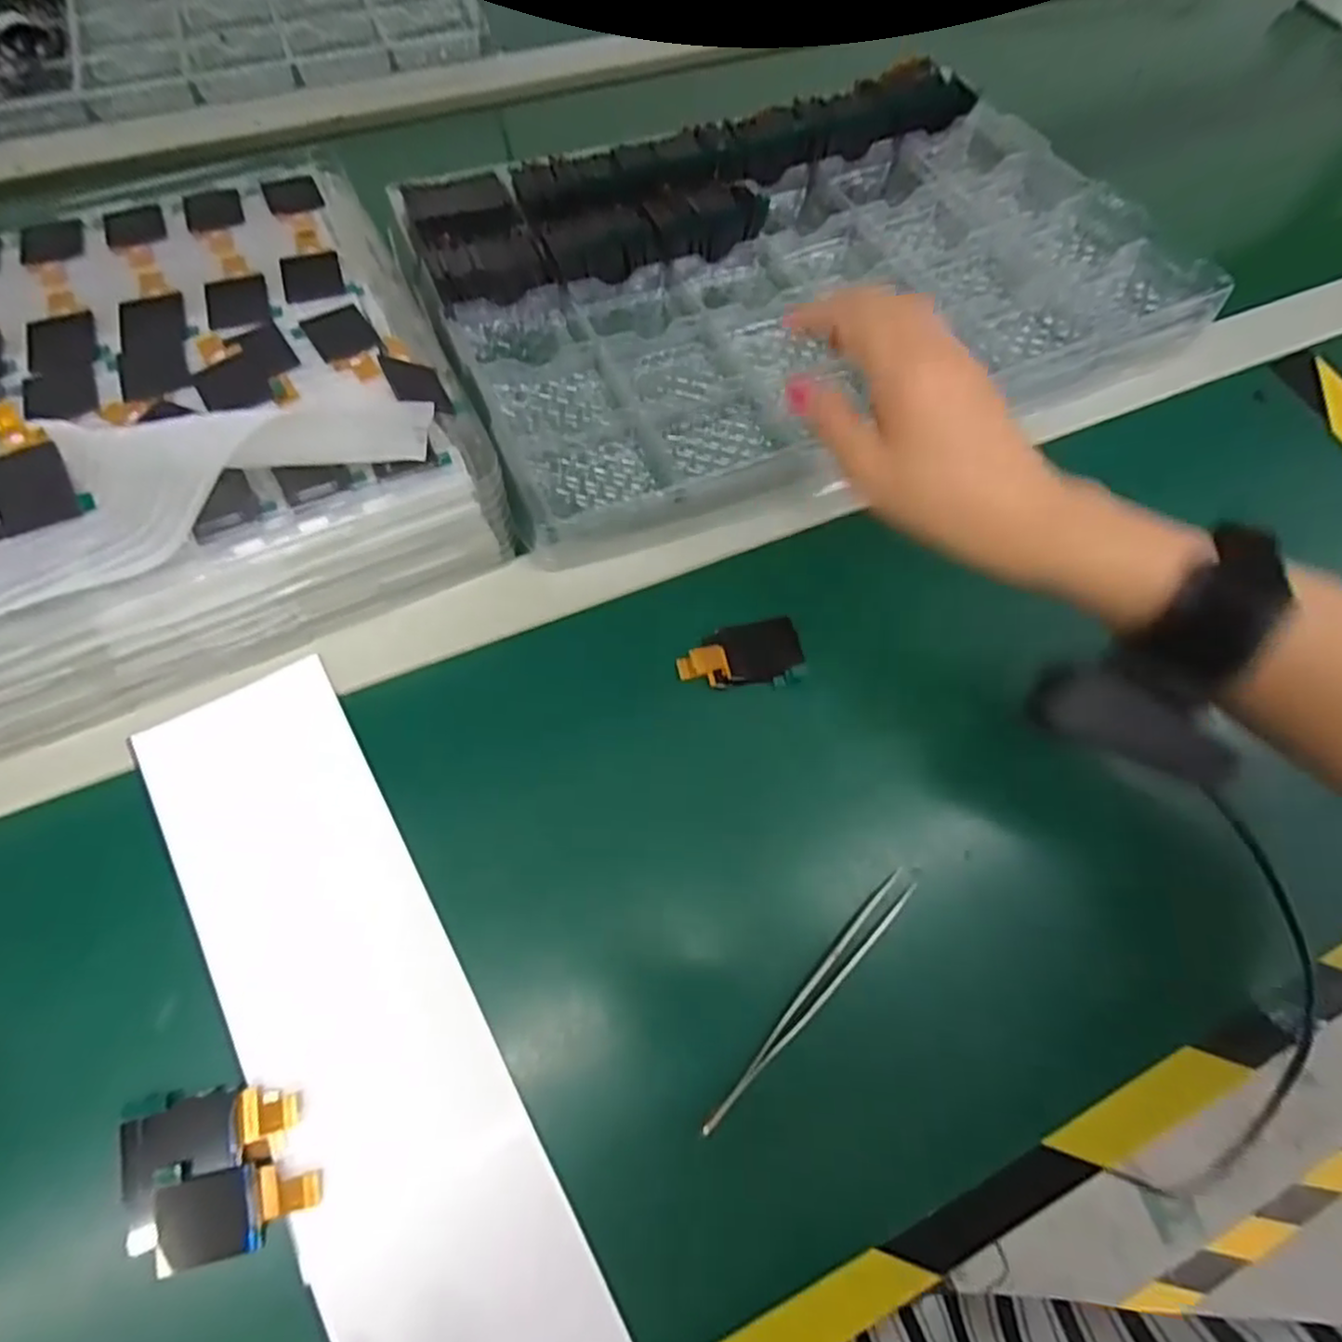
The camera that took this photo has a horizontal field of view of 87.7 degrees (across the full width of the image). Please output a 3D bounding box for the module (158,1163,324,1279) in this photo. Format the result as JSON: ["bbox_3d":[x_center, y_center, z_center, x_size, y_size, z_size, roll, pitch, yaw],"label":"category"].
[{"bbox_3d":[-0.150,0.187,0.242,0.050,0.006,0.026,-10,67,-7],"label":"module"}]

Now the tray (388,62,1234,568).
[{"bbox_3d":[0.078,-0.253,0.436,0.441,0.024,0.290,-23,69,-12],"label":"tray"}]

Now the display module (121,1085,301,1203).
[{"bbox_3d":[-0.166,0.165,0.250,0.058,0.004,0.030,-11,67,-7],"label":"display module"}]

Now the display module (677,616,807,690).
[{"bbox_3d":[0.035,-0.007,0.341,0.060,0.006,0.033,-11,73,-8],"label":"display module"}]

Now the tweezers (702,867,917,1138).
[{"bbox_3d":[0.057,0.128,0.279,0.126,0.015,0.012,-41,74,-18],"label":"tweezers"}]

